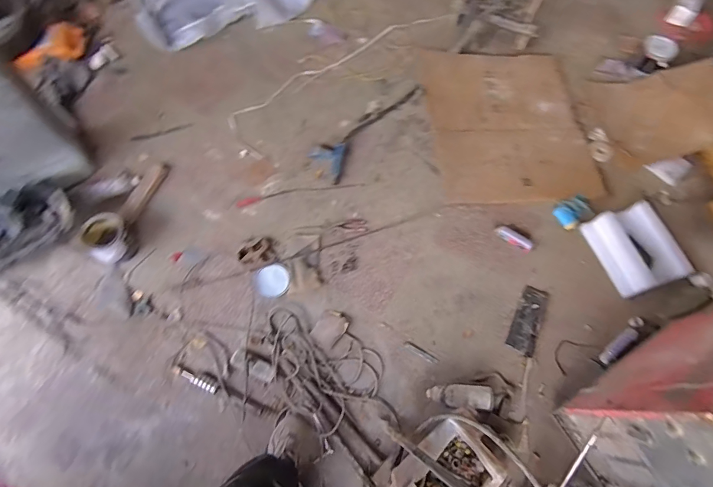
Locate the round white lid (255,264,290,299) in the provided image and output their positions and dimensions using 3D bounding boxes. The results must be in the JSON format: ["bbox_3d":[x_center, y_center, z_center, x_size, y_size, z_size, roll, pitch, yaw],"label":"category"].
[{"bbox_3d":[-0.337,0.153,1.595,0.136,0.020,0.134,1,68,-3],"label":"round white lid"}]

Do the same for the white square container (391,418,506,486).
[{"bbox_3d":[0.284,0.754,1.262,0.313,0.119,0.249,-39,75,-17],"label":"white square container"}]

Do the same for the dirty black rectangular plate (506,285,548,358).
[{"bbox_3d":[0.688,0.304,1.568,0.104,0.020,0.271,26,69,8],"label":"dirty black rectangular plate"}]

